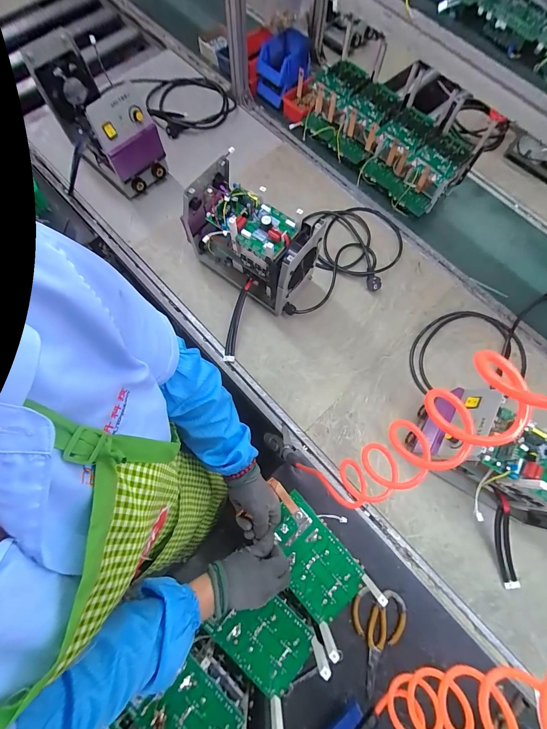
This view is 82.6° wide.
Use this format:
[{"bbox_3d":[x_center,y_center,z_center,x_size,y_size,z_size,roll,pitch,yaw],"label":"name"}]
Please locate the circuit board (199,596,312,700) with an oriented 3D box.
[{"bbox_3d":[-0.017,0.443,0.507,0.145,0.010,0.110,40,75,10],"label":"circuit board"}]

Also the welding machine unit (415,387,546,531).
[{"bbox_3d":[0.475,0.207,0.612,0.334,0.210,0.135,26,73,6],"label":"welding machine unit"}]

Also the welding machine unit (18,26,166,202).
[{"bbox_3d":[-0.479,-0.679,0.873,0.378,0.218,0.158,43,76,11],"label":"welding machine unit"}]

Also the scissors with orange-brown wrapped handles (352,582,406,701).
[{"bbox_3d":[0.205,0.543,0.614,0.100,0.019,0.170,10,72,1],"label":"scissors with orange-brown wrapped handles"}]

